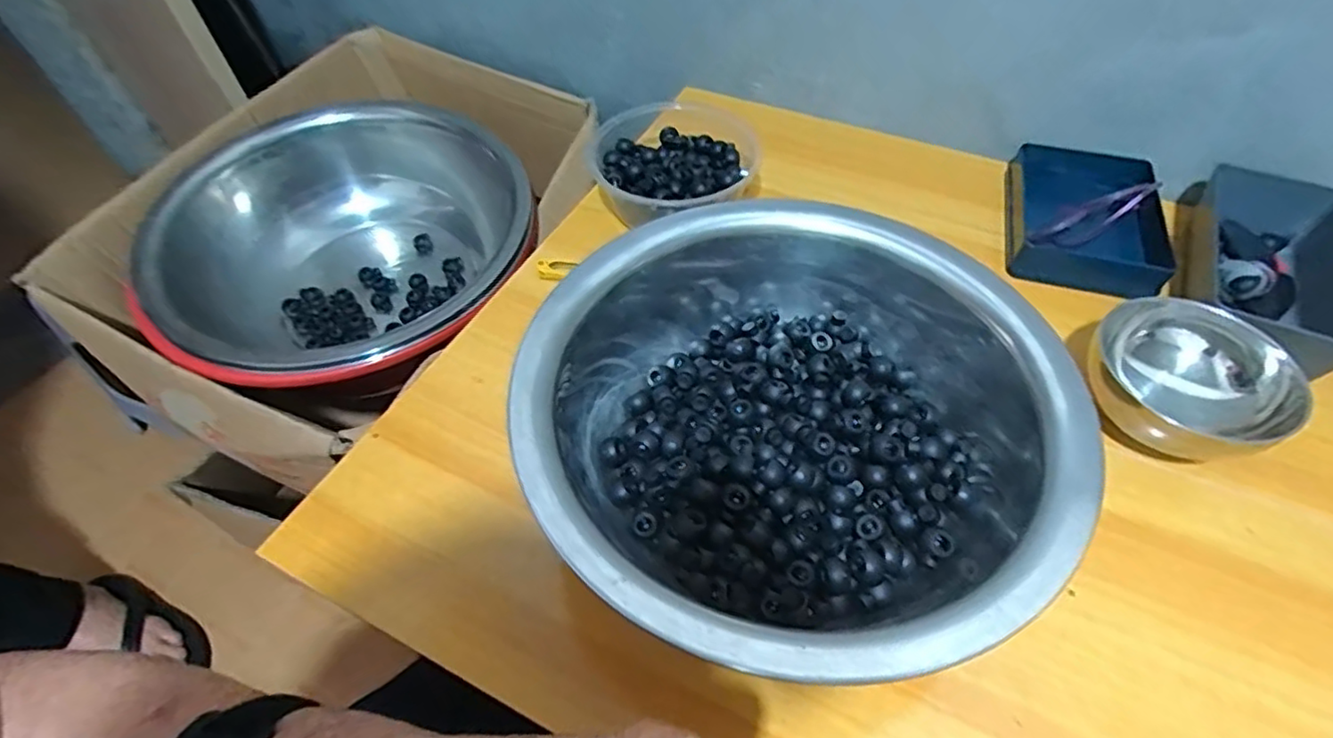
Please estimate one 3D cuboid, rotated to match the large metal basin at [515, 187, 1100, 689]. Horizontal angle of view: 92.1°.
[{"bbox_3d":[0.066,0.033,0.372,0.276,0.095,0.282,-1,51,1],"label":"large metal basin"}]

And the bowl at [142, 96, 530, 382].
[{"bbox_3d":[-0.296,-0.108,0.623,0.301,0.129,0.329,-1,53,1],"label":"bowl"}]

